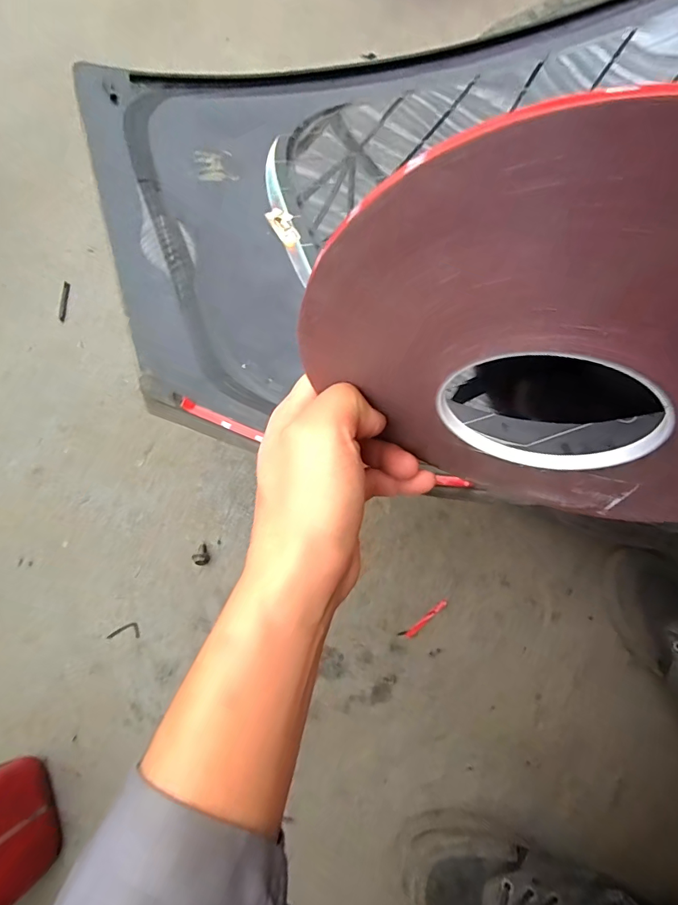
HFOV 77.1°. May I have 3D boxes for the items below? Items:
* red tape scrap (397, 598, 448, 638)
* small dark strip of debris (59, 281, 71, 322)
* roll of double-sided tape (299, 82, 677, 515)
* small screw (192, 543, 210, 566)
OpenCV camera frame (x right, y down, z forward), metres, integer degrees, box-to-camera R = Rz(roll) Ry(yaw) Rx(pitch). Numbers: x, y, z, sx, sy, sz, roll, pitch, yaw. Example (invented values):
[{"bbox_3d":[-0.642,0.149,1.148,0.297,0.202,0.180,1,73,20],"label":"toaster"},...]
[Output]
[{"bbox_3d":[0.098,0.191,0.483,0.067,0.004,0.012,-34,77,-8],"label":"red tape scrap"},{"bbox_3d":[-0.384,-0.212,0.594,0.009,0.004,0.064,-3,75,0],"label":"small dark strip of debris"},{"bbox_3d":[0.076,-0.023,0.147,0.182,0.161,0.007,17,65,9],"label":"roll of double-sided tape"},{"bbox_3d":[-0.159,0.119,0.494,0.018,0.015,0.021,29,77,8],"label":"small screw"}]

